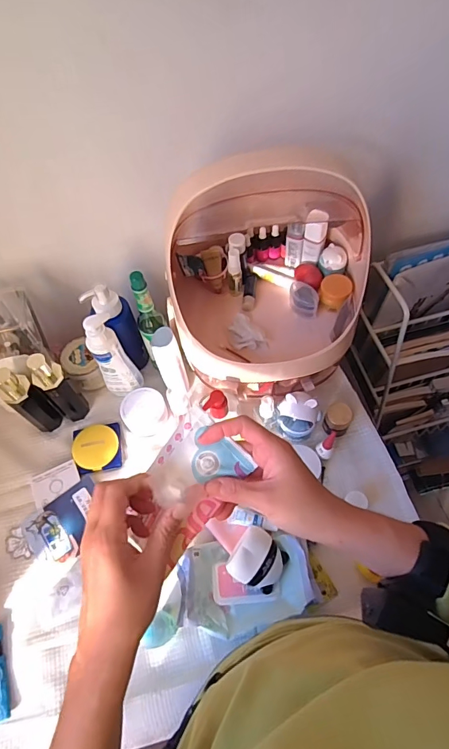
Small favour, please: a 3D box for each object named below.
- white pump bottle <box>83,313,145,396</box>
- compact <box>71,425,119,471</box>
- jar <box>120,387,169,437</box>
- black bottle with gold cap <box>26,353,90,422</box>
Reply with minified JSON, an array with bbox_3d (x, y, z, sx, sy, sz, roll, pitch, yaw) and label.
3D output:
[{"bbox_3d":[-0.183,-0.026,0.696,0.060,0.179,0.040,-28,63,-12],"label":"white pump bottle"},{"bbox_3d":[-0.223,0.124,0.726,0.076,0.023,0.071,-1,60,2],"label":"compact"},{"bbox_3d":[-0.140,0.068,0.748,0.076,0.046,0.077,-1,60,2],"label":"jar"},{"bbox_3d":[-0.279,0.019,0.704,0.049,0.168,0.046,-1,60,2],"label":"black bottle with gold cap"}]

